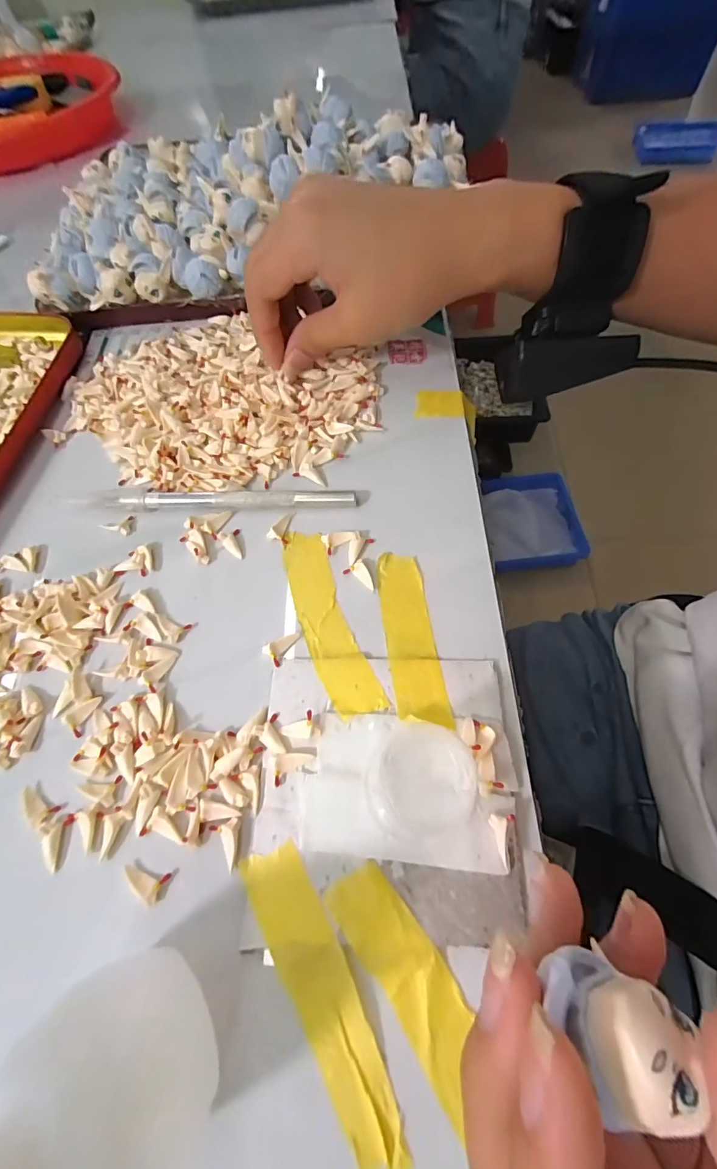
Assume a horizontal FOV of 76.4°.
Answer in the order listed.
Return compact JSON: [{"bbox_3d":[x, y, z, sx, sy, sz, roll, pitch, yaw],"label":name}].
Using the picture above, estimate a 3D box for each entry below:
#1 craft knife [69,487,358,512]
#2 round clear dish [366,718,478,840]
[{"bbox_3d":[-0.071,-0.043,0.226,0.137,0.006,0.013,0,62,4],"label":"craft knife"},{"bbox_3d":[0.021,0.068,0.160,0.037,0.008,0.035,0,63,1],"label":"round clear dish"}]

